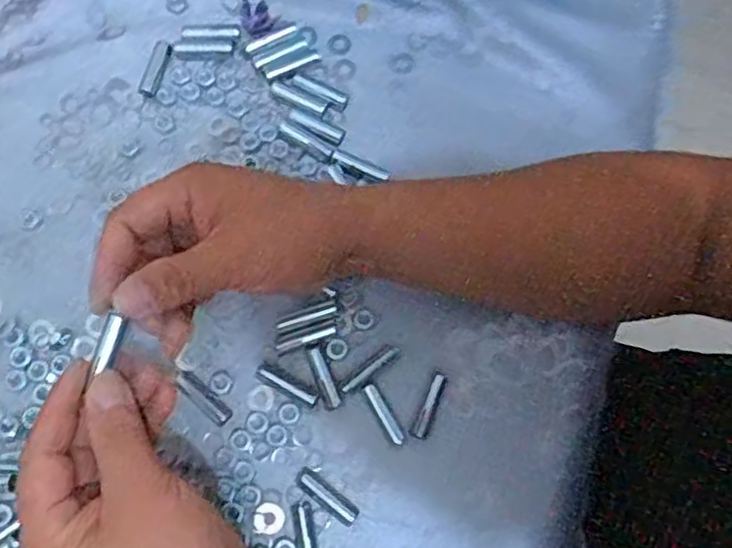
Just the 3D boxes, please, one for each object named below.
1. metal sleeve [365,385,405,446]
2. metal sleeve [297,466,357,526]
[{"bbox_3d":[0.011,0.083,0.414,0.007,0.005,0.038,-29,77,-9],"label":"metal sleeve"},{"bbox_3d":[-0.023,0.129,0.403,0.042,0.008,0.013,38,77,9],"label":"metal sleeve"}]

